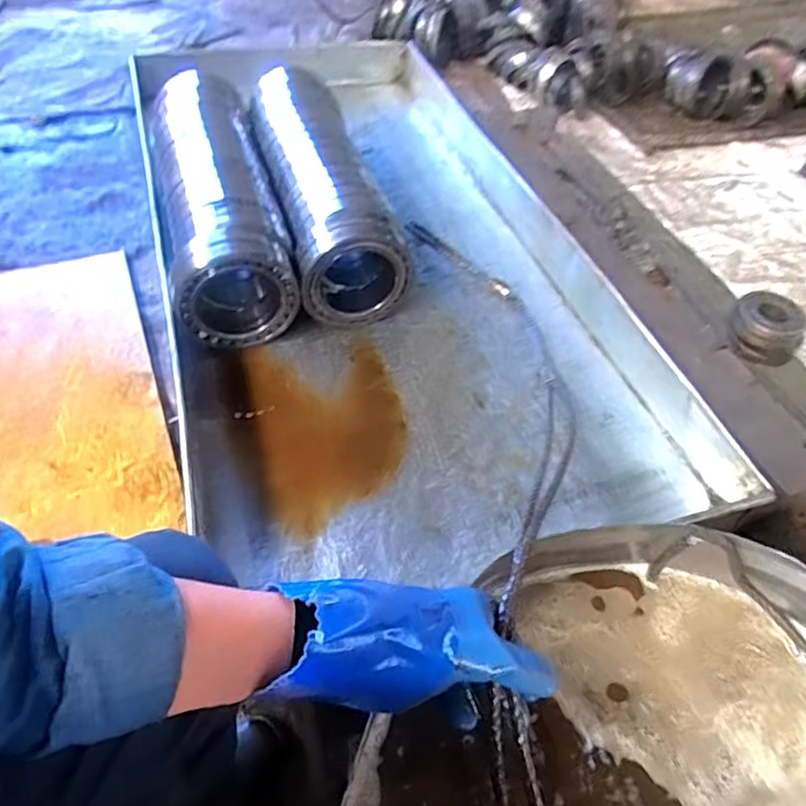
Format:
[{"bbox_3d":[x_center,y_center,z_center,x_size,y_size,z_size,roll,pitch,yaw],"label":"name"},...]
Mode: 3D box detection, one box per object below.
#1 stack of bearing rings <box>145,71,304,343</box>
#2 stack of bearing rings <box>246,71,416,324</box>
[{"bbox_3d":[-0.351,-0.403,1.114,0.189,0.154,0.688,-12,52,-15],"label":"stack of bearing rings"},{"bbox_3d":[-0.156,-0.402,1.117,0.172,0.161,0.582,-11,52,-15],"label":"stack of bearing rings"}]

